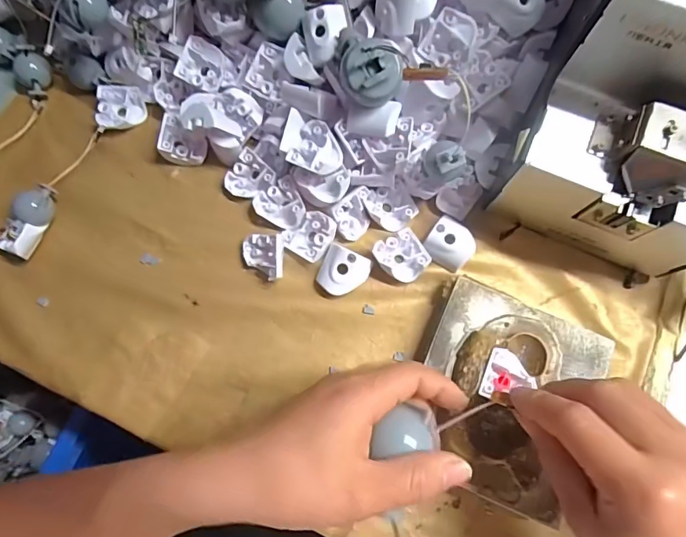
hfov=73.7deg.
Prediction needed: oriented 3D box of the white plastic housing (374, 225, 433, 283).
[{"bbox_3d":[0.040,-0.008,0.308,0.030,0.009,0.032,-34,78,-7],"label":"white plastic housing"}]

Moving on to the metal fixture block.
[{"bbox_3d":[0.096,0.077,0.283,0.102,0.038,0.115,24,77,6],"label":"metal fixture block"}]

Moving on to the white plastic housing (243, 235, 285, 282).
[{"bbox_3d":[-0.053,-0.007,0.305,0.028,0.028,0.032,-4,76,0],"label":"white plastic housing"}]

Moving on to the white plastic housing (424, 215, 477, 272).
[{"bbox_3d":[0.073,-0.016,0.310,0.031,0.011,0.029,34,79,8],"label":"white plastic housing"}]

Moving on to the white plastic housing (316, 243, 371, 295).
[{"bbox_3d":[-0.001,0.003,0.303,0.031,0.015,0.029,25,78,7],"label":"white plastic housing"}]

